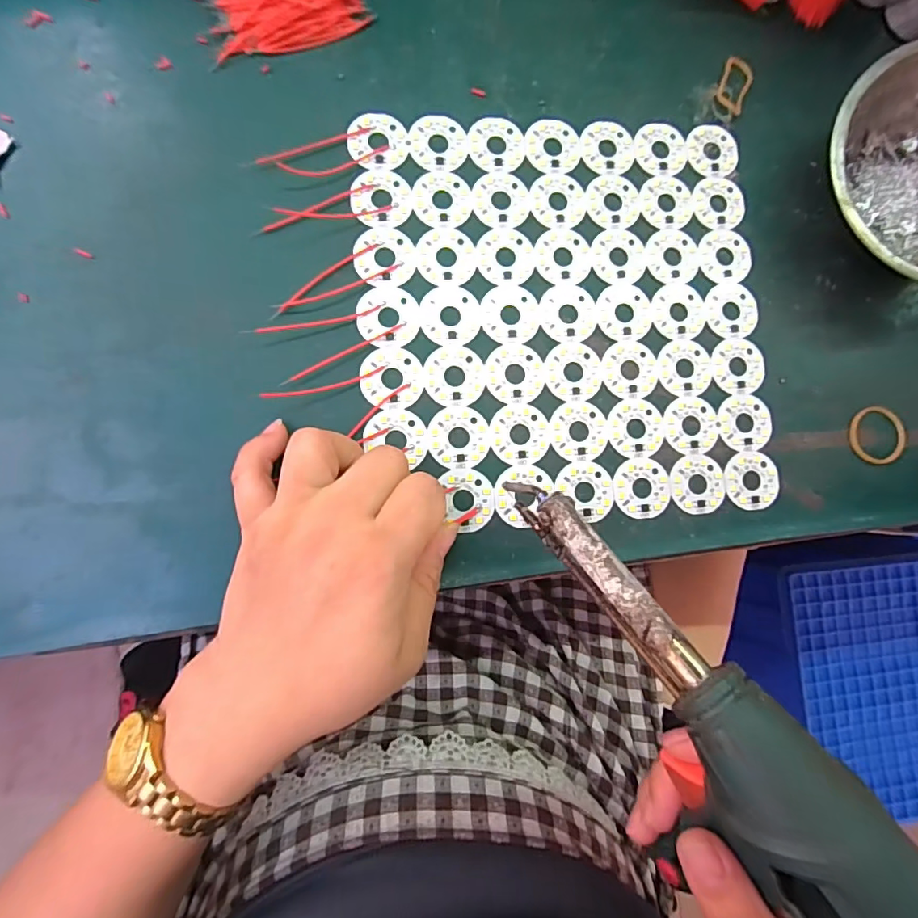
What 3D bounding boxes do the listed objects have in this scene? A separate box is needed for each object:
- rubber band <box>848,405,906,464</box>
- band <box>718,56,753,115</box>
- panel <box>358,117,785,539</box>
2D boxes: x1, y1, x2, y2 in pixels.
[{"bbox_3d":[0.231,-0.013,0.277,0.033,0.004,0.032,1,85,-8],"label":"rubber band"},{"bbox_3d":[0.157,-0.211,0.286,0.017,0.006,0.029,17,83,-6],"label":"band"},{"bbox_3d":[0.058,-0.074,0.261,0.209,0.004,0.208,-3,85,-8],"label":"panel"}]

